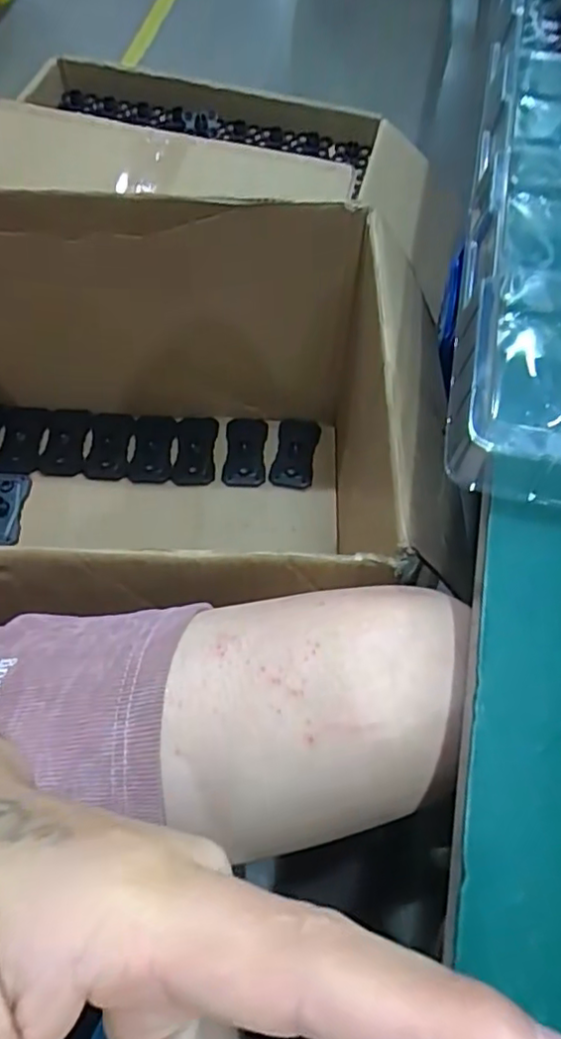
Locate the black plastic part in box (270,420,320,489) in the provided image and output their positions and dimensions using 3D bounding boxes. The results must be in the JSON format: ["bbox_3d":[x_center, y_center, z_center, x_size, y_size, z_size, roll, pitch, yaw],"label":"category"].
[{"bbox_3d":[0.021,-0.098,0.901,0.059,0.020,0.111,9,63,3],"label":"black plastic part in box"}]

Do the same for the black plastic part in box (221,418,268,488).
[{"bbox_3d":[-0.050,-0.099,0.903,0.058,0.014,0.110,2,63,-1],"label":"black plastic part in box"}]

